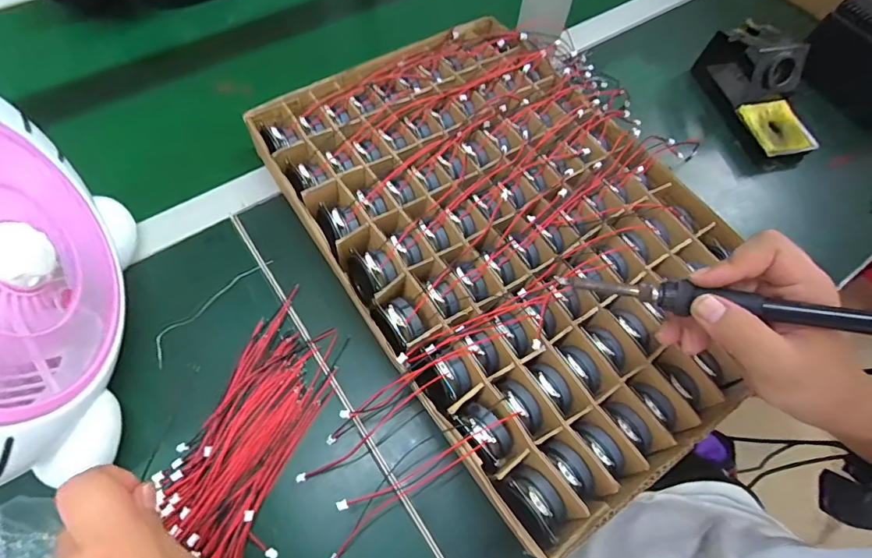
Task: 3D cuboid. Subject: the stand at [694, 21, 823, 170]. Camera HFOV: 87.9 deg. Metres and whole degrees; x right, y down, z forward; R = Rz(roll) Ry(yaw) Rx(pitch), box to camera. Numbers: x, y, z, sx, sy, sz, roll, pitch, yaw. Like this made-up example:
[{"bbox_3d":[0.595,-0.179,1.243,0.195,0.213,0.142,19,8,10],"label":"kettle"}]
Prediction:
[{"bbox_3d":[0.416,-0.236,0.568,0.082,0.078,0.186,-10,64,-9],"label":"stand"}]

